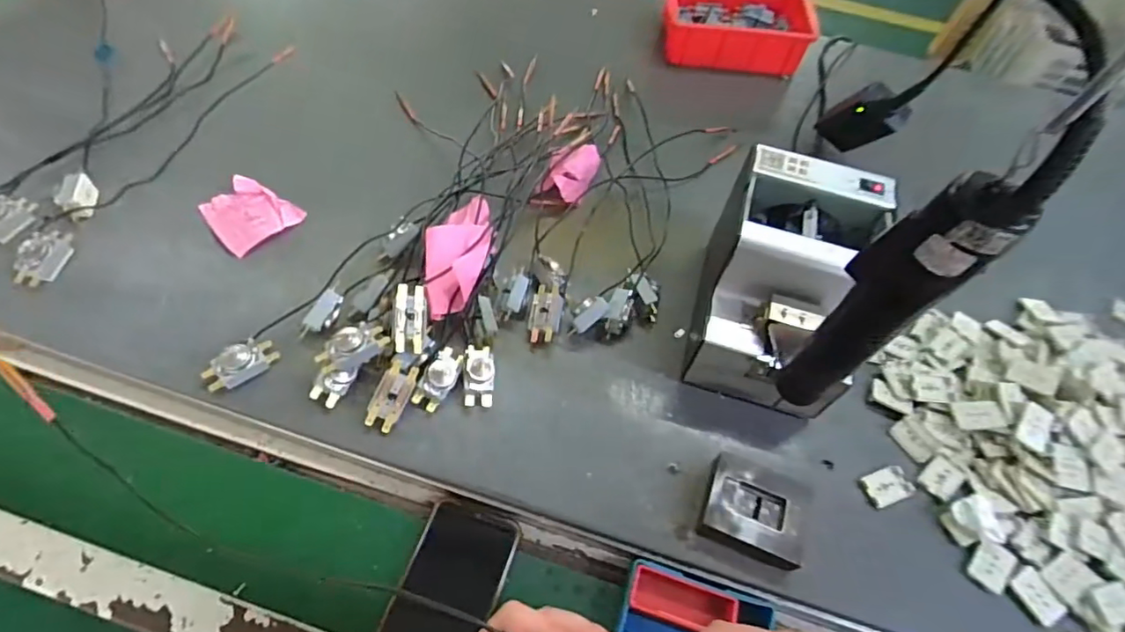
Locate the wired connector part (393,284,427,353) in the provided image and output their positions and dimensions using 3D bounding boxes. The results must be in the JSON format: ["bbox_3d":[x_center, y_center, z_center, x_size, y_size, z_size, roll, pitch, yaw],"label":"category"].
[{"bbox_3d":[-0.137,0.003,0.499,0.029,0.018,0.060,6,77,-30],"label":"wired connector part"}]

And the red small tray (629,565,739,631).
[{"bbox_3d":[0.096,0.229,0.447,0.082,0.018,0.031,18,60,6],"label":"red small tray"}]

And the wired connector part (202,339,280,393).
[{"bbox_3d":[-0.287,0.042,0.497,0.059,0.023,0.031,-39,70,-24],"label":"wired connector part"}]

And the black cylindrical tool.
[{"bbox_3d":[0.175,-0.005,0.320,0.031,0.183,0.043,-28,65,-19],"label":"black cylindrical tool"}]

